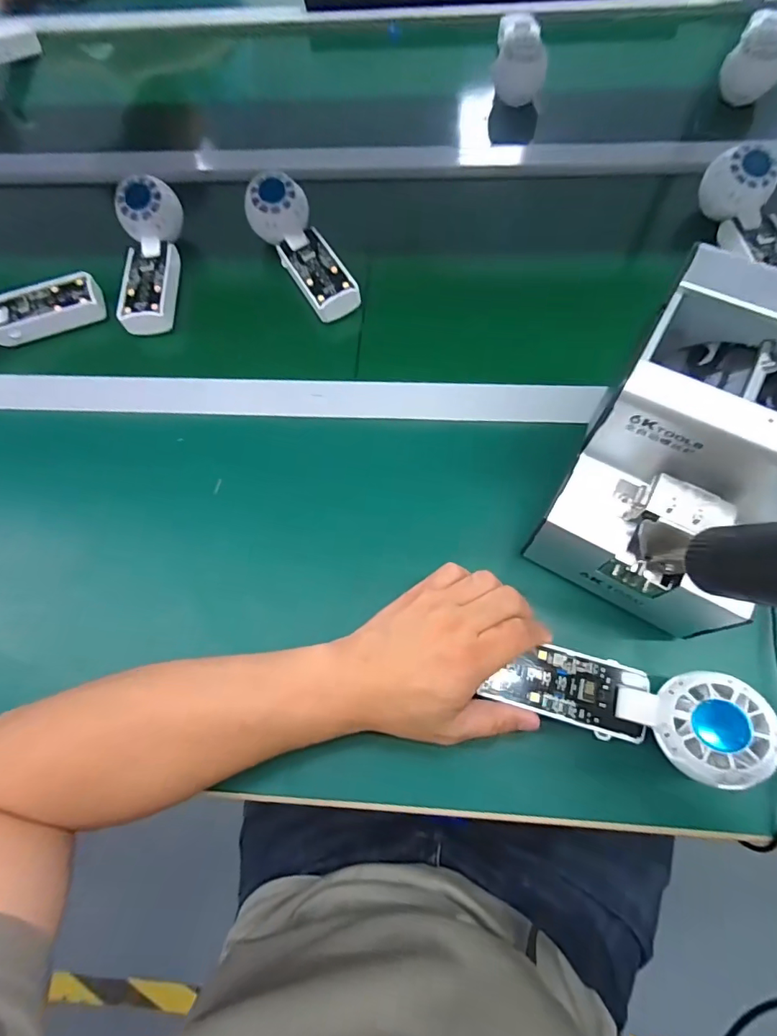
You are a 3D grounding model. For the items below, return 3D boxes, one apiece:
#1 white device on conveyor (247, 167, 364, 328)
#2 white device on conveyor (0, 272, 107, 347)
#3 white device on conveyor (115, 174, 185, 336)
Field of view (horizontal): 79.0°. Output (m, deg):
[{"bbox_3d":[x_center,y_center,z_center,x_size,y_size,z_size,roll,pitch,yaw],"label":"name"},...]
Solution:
[{"bbox_3d":[-0.091,-0.275,0.474,0.059,0.044,0.166,-28,70,-8],"label":"white device on conveyor"},{"bbox_3d":[-0.378,-0.207,0.464,0.171,0.055,0.053,-24,70,-6],"label":"white device on conveyor"},{"bbox_3d":[-0.251,-0.267,0.480,0.063,0.053,0.159,-3,69,1],"label":"white device on conveyor"}]

